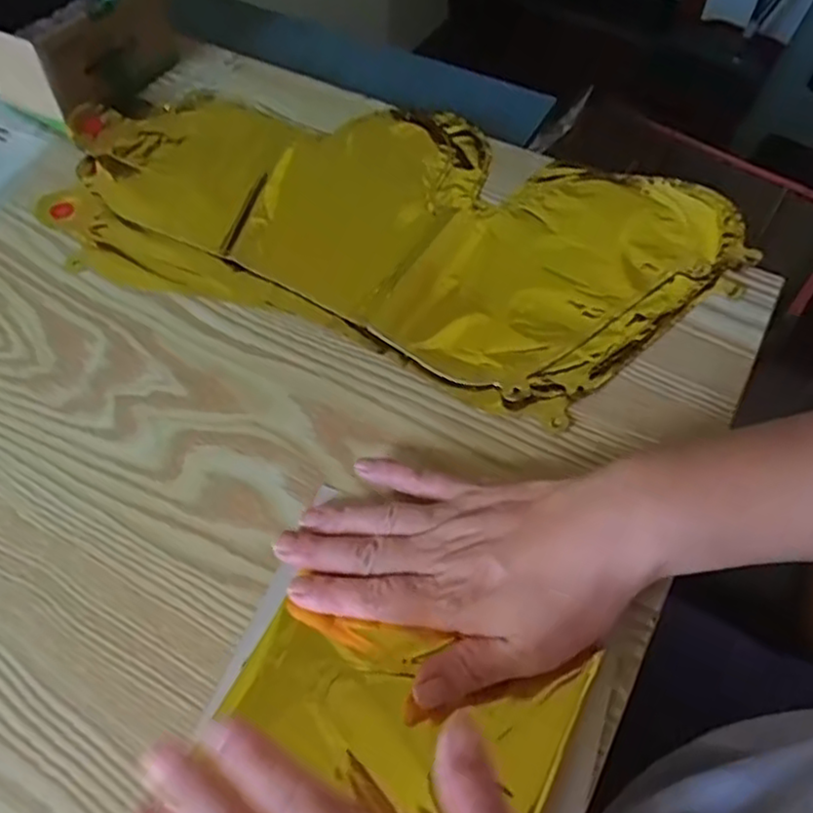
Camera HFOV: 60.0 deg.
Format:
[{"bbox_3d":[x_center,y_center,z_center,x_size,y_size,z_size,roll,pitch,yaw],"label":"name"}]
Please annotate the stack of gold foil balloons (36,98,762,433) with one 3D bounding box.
[{"bbox_3d":[-0.018,-0.130,0.475,0.447,0.014,0.221,19,59,13],"label":"stack of gold foil balloons"}]

